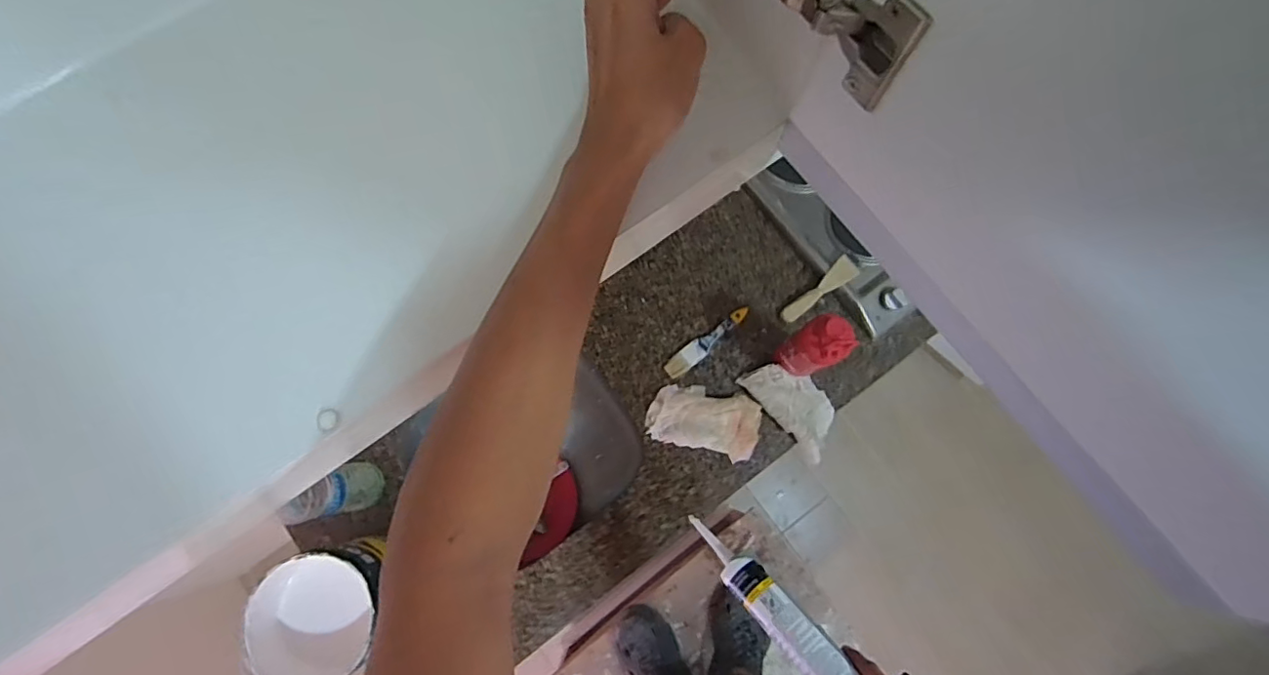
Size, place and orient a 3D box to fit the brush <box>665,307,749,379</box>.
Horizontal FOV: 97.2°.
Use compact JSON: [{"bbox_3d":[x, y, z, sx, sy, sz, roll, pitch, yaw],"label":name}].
[{"bbox_3d":[0.135,0.006,1.039,0.186,0.014,0.038,-41,81,-7],"label":"brush"}]

